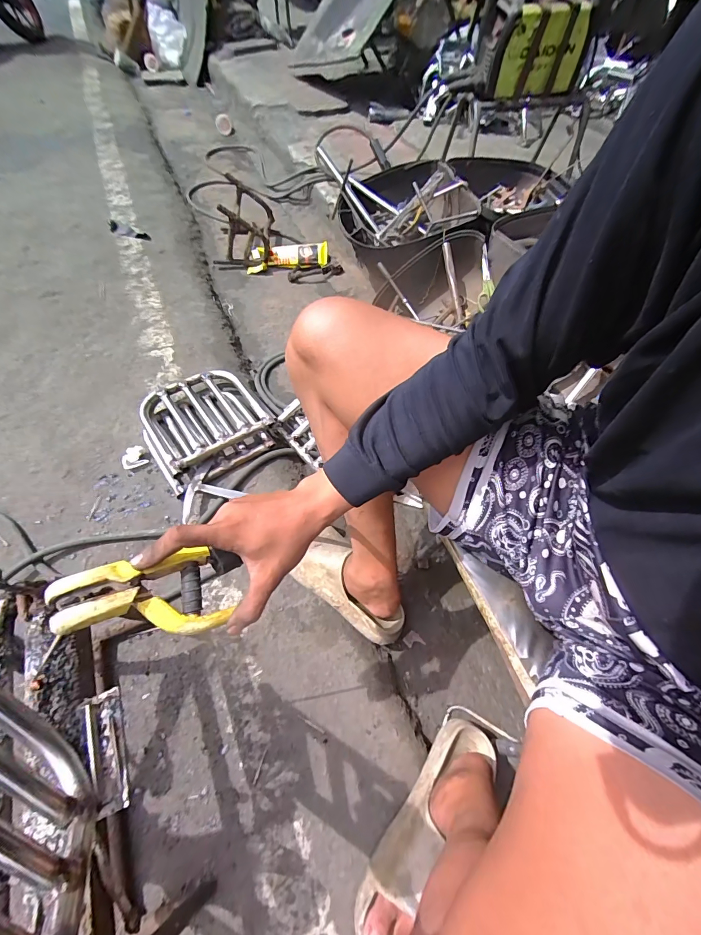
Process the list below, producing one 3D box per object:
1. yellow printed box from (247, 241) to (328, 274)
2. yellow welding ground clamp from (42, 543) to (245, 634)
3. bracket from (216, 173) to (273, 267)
[{"bbox_3d":[-0.229,-0.770,1.384,0.289,0.031,0.084,-5,100,2],"label":"yellow printed box"},{"bbox_3d":[-0.173,0.109,0.333,0.144,0.025,0.070,5,52,-33],"label":"yellow welding ground clamp"},{"bbox_3d":[-0.383,-0.934,1.403,0.195,0.169,0.355,-11,59,-9],"label":"bracket"}]

